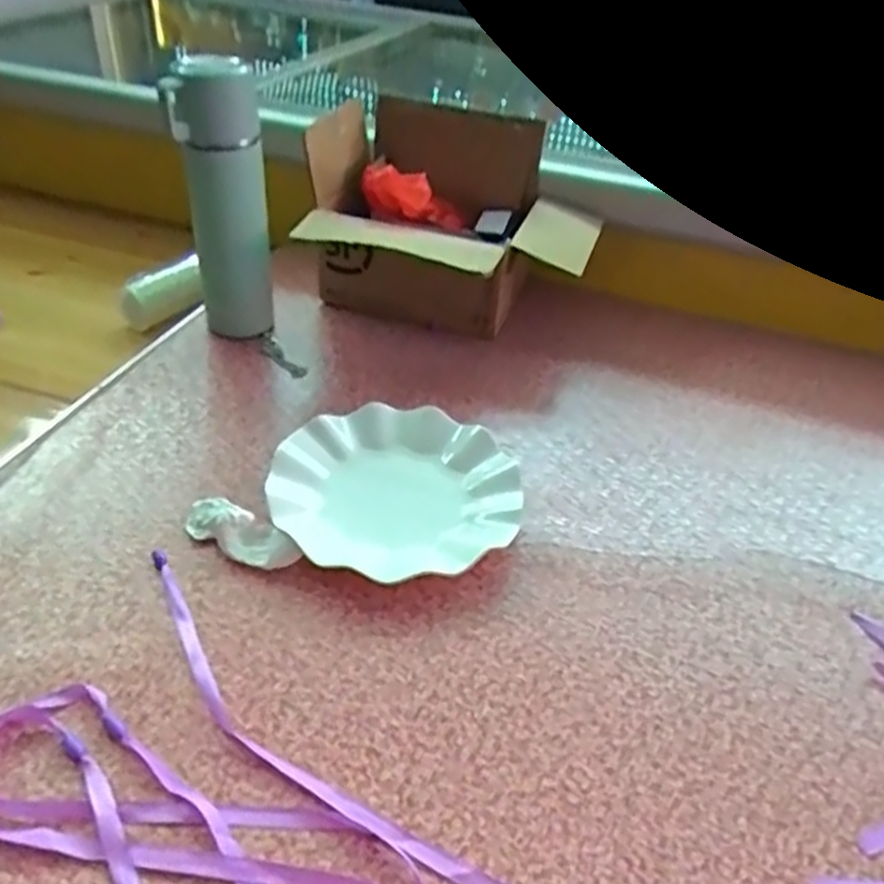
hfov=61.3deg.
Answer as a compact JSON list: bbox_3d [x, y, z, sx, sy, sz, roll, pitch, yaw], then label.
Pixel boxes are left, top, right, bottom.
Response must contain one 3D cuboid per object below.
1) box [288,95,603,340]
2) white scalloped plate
[{"bbox_3d":[0.009,-0.211,0.768,0.274,0.189,0.217,8,38,2],"label":"box"},{"bbox_3d":[-0.034,0.033,0.574,0.182,0.030,0.166,4,38,-3],"label":"white scalloped plate"}]

